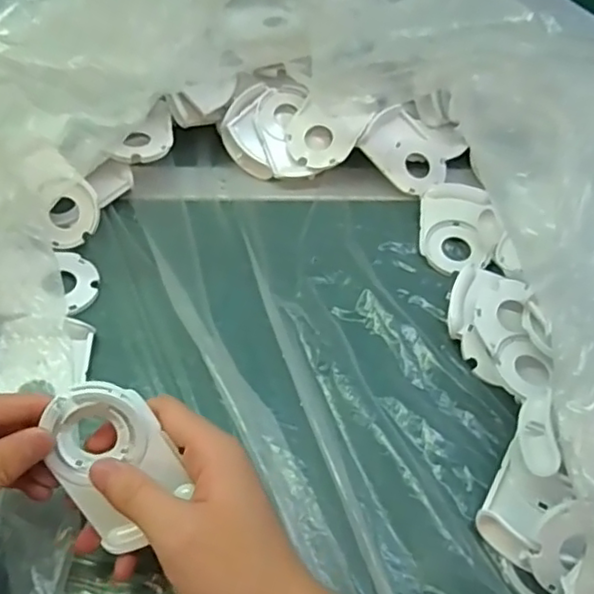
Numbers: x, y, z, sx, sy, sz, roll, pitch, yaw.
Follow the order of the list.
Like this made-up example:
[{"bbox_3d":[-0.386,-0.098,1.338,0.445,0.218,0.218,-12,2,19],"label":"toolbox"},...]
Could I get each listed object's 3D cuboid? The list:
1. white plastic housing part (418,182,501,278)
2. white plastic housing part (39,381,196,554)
[{"bbox_3d":[0.128,-0.058,0.488,0.057,0.021,0.079,4,52,-2],"label":"white plastic housing part"},{"bbox_3d":[-0.091,0.082,0.307,0.057,0.008,0.082,-31,99,3],"label":"white plastic housing part"}]

